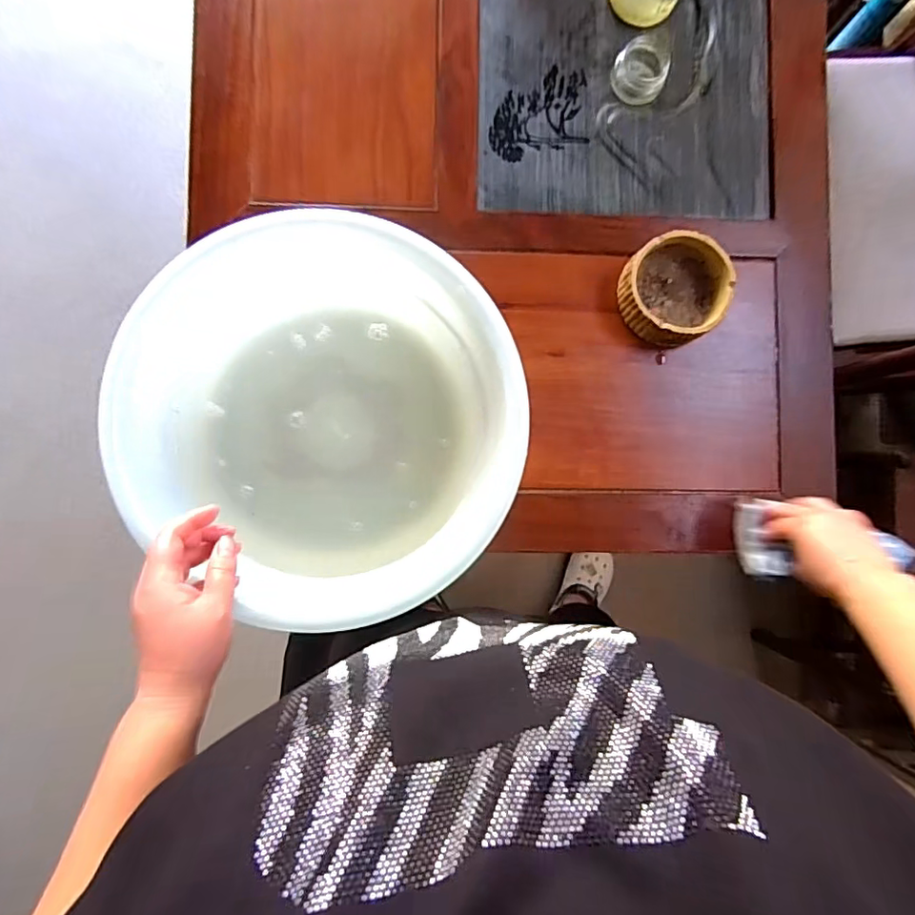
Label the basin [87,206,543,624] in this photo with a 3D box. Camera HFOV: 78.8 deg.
[{"bbox_3d":[-0.123,-0.043,0.554,0.358,0.113,0.347,0,88,-4],"label":"basin"}]

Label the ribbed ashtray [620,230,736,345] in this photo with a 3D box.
[{"bbox_3d":[0.255,-0.198,0.658,0.118,0.053,0.119,0,88,-4],"label":"ribbed ashtray"}]

